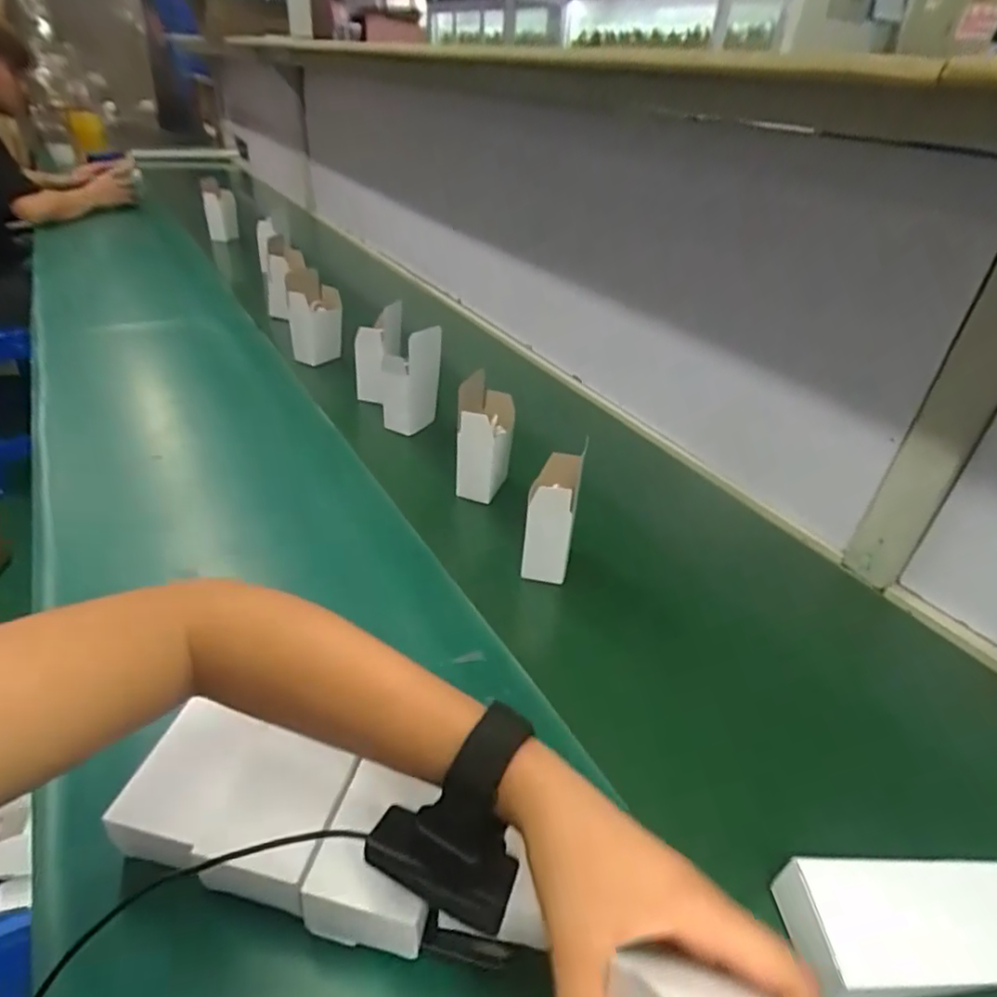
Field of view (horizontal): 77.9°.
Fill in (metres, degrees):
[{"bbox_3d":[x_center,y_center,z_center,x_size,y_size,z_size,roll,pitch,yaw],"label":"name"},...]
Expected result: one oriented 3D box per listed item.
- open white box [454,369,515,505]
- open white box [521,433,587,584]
[{"bbox_3d":[-0.015,-0.066,0.718,0.065,0.142,0.053,9,32,3],"label":"open white box"},{"bbox_3d":[0.053,0.022,0.611,0.049,0.120,0.059,9,33,4],"label":"open white box"}]

